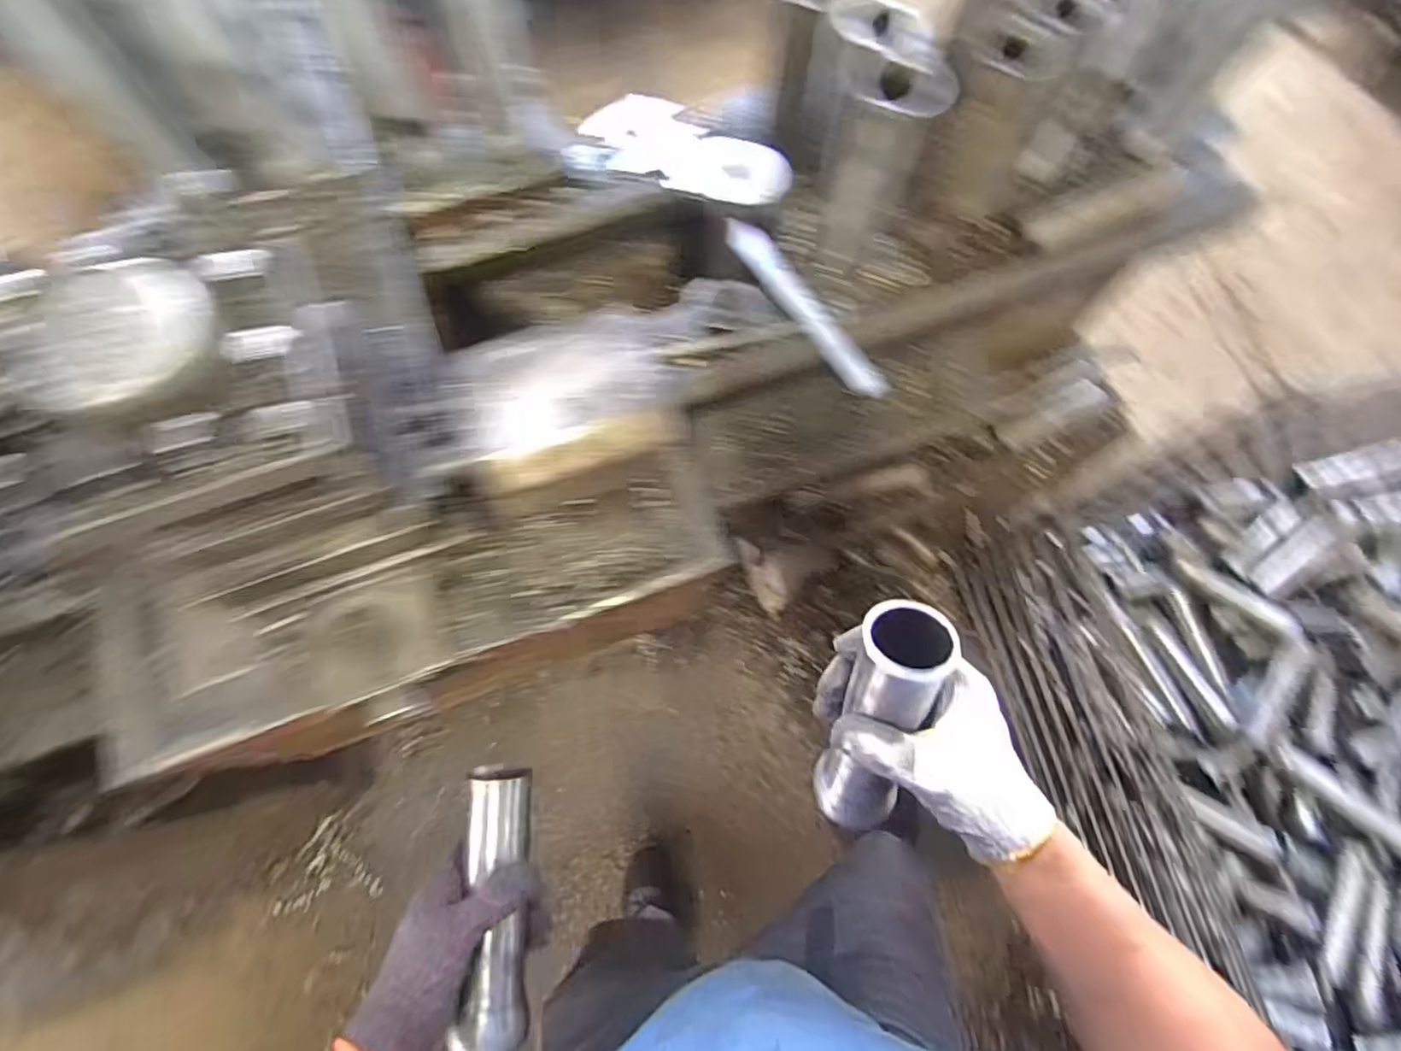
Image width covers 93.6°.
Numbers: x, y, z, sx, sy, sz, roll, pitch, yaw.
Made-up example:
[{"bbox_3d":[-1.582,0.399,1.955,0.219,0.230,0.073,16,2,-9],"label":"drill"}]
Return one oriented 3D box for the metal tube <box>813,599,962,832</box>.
[{"bbox_3d":[0.110,0.129,0.408,0.051,0.197,0.043,4,38,1],"label":"metal tube"}]

